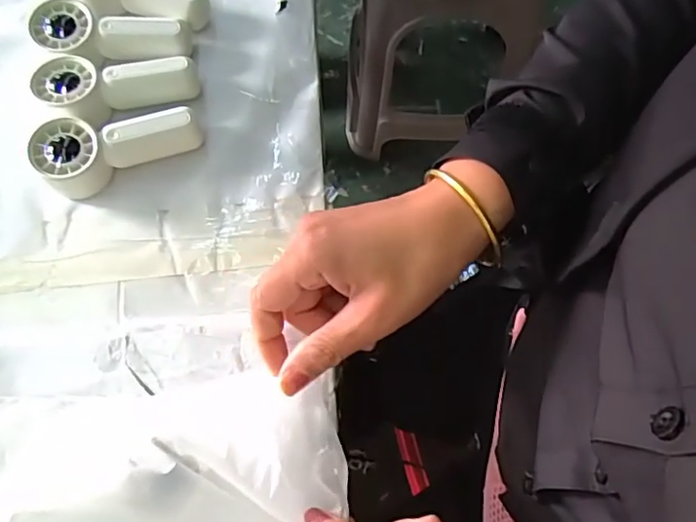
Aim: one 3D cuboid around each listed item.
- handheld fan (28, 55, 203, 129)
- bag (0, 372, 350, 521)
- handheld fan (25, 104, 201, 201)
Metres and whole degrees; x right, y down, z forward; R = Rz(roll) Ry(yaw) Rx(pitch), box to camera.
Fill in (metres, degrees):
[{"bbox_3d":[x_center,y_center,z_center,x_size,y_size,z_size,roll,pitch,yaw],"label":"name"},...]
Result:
[{"bbox_3d":[-0.163,-0.118,0.413,0.105,0.032,0.050,-5,70,-2],"label":"handheld fan"},{"bbox_3d":[-0.104,0.128,0.310,0.202,0.044,0.119,-8,70,-3],"label":"bag"},{"bbox_3d":[-0.155,-0.074,0.394,0.105,0.032,0.041,-9,70,-4],"label":"handheld fan"}]

